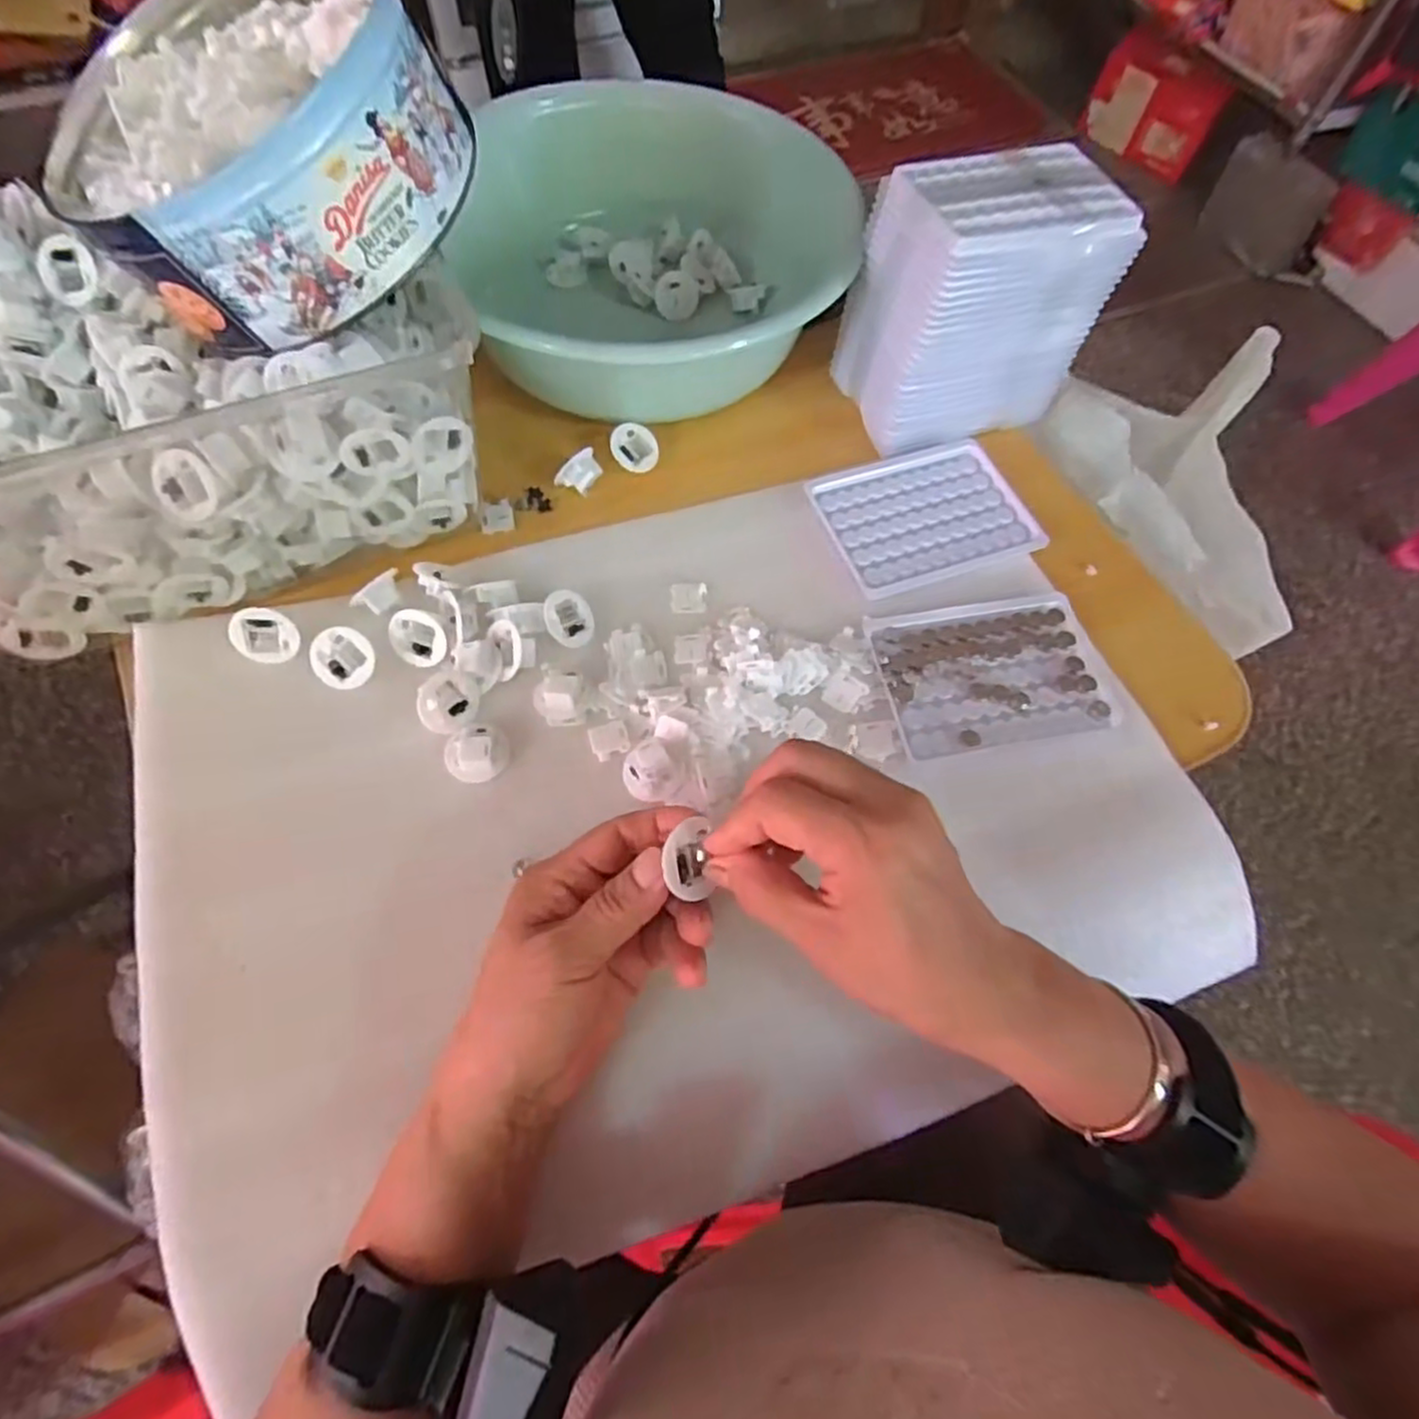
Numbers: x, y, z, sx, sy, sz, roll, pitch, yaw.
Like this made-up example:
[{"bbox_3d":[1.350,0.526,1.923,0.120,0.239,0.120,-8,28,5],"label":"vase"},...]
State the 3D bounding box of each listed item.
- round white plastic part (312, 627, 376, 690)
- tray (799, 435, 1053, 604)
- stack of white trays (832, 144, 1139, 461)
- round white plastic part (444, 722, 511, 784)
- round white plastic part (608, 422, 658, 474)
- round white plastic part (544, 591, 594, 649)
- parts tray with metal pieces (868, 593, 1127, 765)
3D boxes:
[{"bbox_3d":[-0.196,-0.028,0.388,0.031,0.007,0.032,4,95,-13],"label":"round white plastic part"},{"bbox_3d":[0.137,-0.128,0.471,0.129,0.008,0.101,-18,66,-11],"label":"tray"},{"bbox_3d":[0.169,-0.264,0.469,0.130,0.132,0.095,-19,66,-12],"label":"stack of white trays"},{"bbox_3d":[-0.121,0.021,0.375,0.031,0.017,0.030,1,64,-2],"label":"round white plastic part"},{"bbox_3d":[-0.050,-0.173,0.480,0.032,0.007,0.032,-7,90,-16],"label":"round white plastic part"},{"bbox_3d":[-0.080,-0.051,0.407,0.031,0.011,0.031,7,80,-46],"label":"round white plastic part"},{"bbox_3d":[0.161,-0.022,0.414,0.127,0.008,0.092,-9,65,-7],"label":"parts tray with metal pieces"}]

